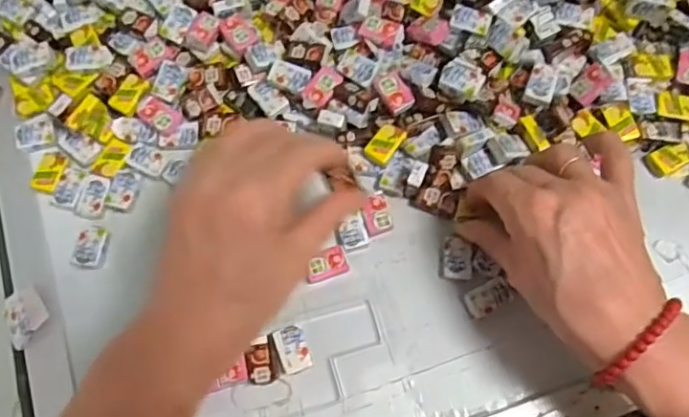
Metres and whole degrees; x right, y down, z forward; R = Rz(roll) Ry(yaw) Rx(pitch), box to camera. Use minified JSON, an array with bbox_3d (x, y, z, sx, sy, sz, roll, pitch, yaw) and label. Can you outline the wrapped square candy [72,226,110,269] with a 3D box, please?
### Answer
[{"bbox_3d":[-0.160,0.024,0.359,0.021,0.006,0.026,3,72,3],"label":"wrapped square candy"}]

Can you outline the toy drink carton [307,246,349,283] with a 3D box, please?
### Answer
[{"bbox_3d":[-0.011,0.035,0.353,0.026,0.007,0.017,-20,72,-4],"label":"toy drink carton"}]

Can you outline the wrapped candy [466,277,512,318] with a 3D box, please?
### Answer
[{"bbox_3d":[0.086,0.053,0.342,0.026,0.010,0.017,-26,73,-6],"label":"wrapped candy"}]

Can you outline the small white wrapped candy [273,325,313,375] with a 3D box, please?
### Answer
[{"bbox_3d":[-0.030,0.083,0.338,0.018,0.008,0.027,-18,72,-3],"label":"small white wrapped candy"}]

